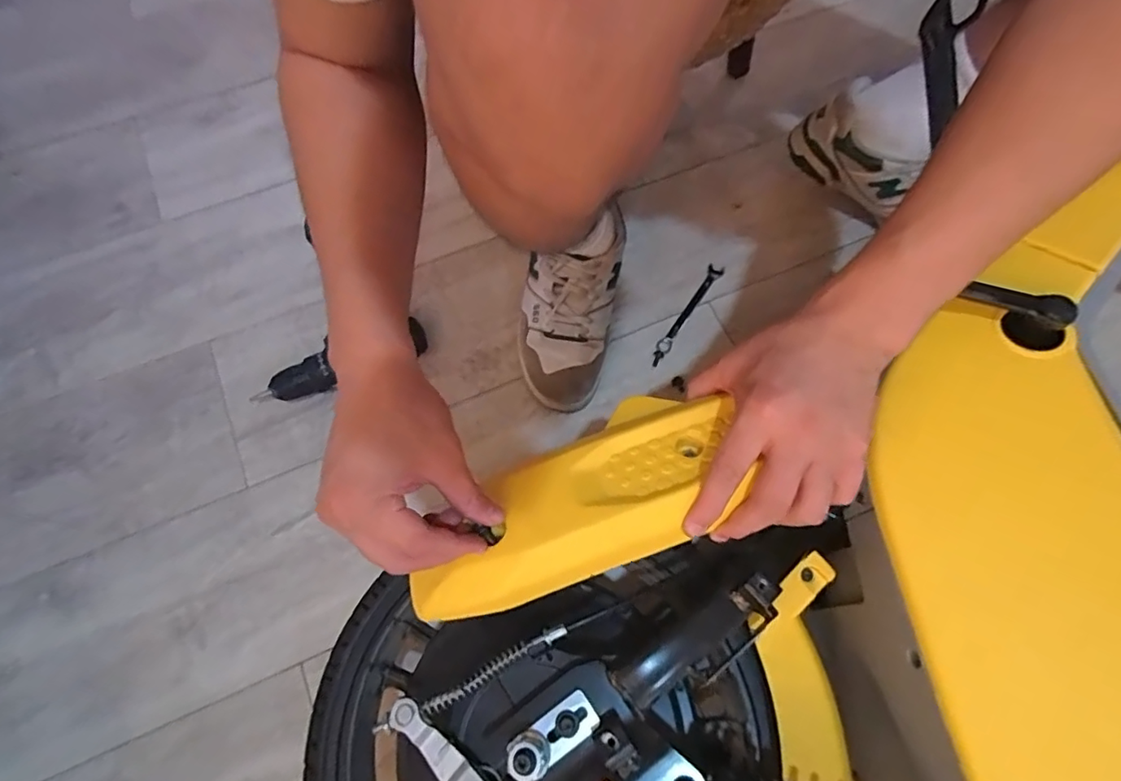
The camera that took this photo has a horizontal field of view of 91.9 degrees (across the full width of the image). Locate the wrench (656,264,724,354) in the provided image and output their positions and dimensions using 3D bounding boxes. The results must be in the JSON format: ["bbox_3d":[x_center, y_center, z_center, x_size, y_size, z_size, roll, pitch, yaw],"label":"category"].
[{"bbox_3d":[0.170,-0.109,0.713,0.019,0.004,0.152,33,72,10],"label":"wrench"}]

